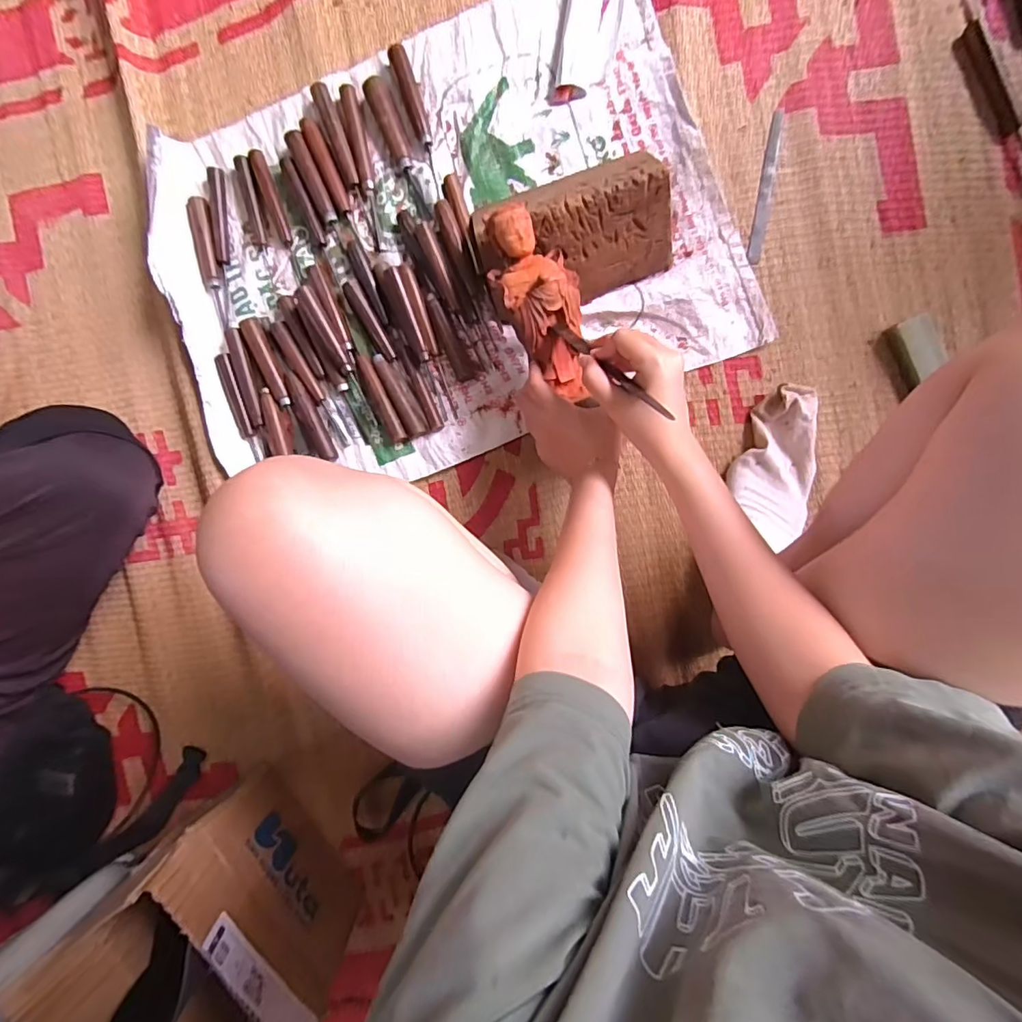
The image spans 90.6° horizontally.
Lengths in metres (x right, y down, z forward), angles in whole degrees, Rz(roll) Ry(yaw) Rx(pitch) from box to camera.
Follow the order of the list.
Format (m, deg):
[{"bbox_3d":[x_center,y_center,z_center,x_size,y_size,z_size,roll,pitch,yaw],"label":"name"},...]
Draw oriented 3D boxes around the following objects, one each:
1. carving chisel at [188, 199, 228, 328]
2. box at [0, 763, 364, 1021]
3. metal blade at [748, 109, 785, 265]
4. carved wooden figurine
[{"bbox_3d":[-0.373,-0.307,0.625,0.018,0.016,0.153,-7,94,6],"label":"carving chisel"},{"bbox_3d":[-0.322,0.476,0.571,0.205,0.235,0.225,-42,90,7],"label":"box"},{"bbox_3d":[0.289,-0.365,0.572,0.017,0.007,0.160,9,95,5],"label":"metal blade"},{"bbox_3d":[0.036,-0.211,0.520,0.073,0.048,0.193,-20,102,7],"label":"carved wooden figurine"}]

